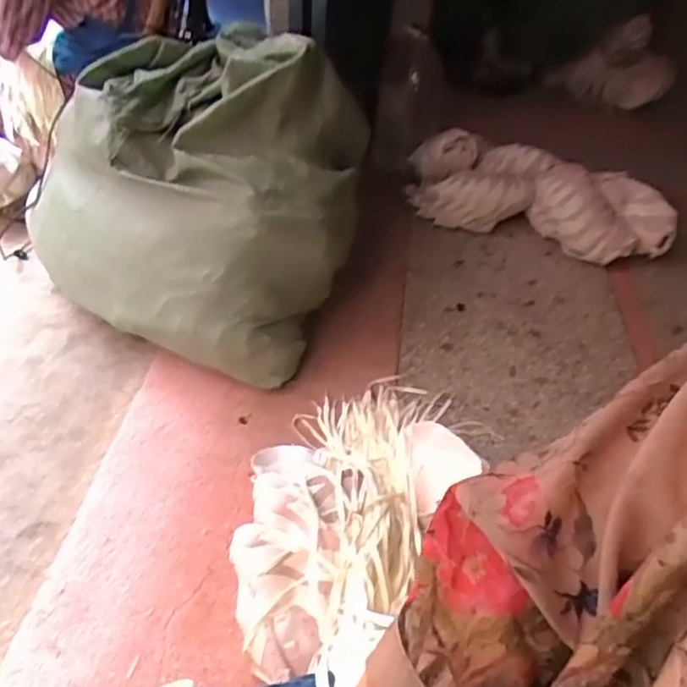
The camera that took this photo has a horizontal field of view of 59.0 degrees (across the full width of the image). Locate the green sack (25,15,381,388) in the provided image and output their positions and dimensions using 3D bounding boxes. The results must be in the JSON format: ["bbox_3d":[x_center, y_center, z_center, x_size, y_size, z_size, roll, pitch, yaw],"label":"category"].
[{"bbox_3d":[-0.269,-0.313,1.236,0.574,0.462,0.539,21,46,18],"label":"green sack"}]

